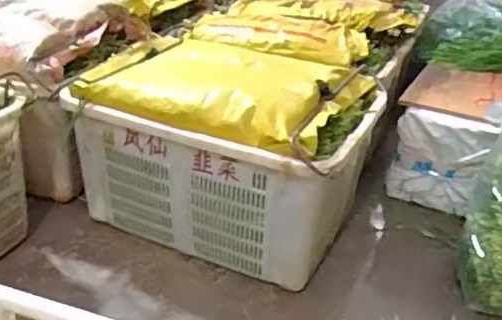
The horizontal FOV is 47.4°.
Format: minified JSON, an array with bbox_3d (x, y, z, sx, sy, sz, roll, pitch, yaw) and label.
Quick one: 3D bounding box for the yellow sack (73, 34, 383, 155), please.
[{"bbox_3d":[-0.054,-0.183,1.321,0.555,0.085,0.434,15,31,21],"label":"yellow sack"}]

